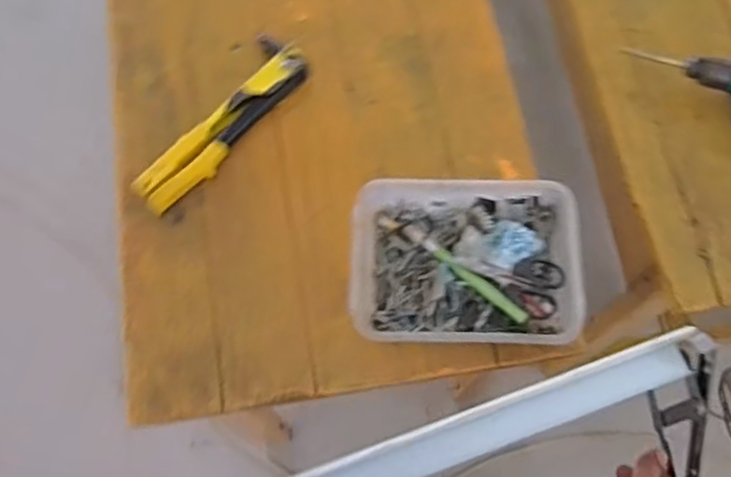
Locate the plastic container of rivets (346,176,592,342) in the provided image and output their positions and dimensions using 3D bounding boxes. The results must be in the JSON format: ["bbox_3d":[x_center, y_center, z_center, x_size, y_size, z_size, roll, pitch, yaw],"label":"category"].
[{"bbox_3d":[0.103,0.023,0.711,0.227,0.046,0.171,1,69,1],"label":"plastic container of rivets"}]

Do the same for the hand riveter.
[{"bbox_3d":[-0.167,-0.135,0.784,0.070,0.027,0.245,36,74,13],"label":"hand riveter"}]

